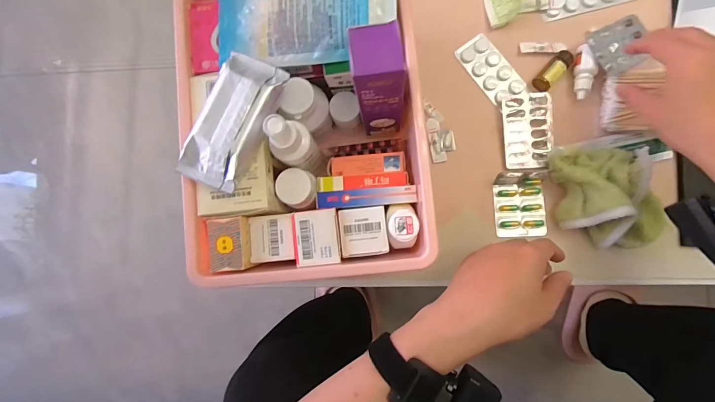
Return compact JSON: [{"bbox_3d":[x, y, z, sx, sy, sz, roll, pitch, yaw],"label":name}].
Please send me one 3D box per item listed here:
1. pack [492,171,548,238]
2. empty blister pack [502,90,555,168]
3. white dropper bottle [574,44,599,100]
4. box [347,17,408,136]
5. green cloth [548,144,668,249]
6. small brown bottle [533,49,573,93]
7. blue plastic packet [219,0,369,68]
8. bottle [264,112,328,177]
[{"bbox_3d":[0.192,0.005,0.410,0.059,0.036,0.072,-2,85,5],"label":"pack"},{"bbox_3d":[0.203,-0.083,0.421,0.056,0.009,0.087,-4,85,5],"label":"empty blister pack"},{"bbox_3d":[0.267,-0.152,0.414,0.022,0.015,0.060,2,85,5],"label":"white dropper bottle"},{"bbox_3d":[0.021,-0.105,0.336,0.042,0.153,0.041,-6,85,4],"label":"box"},{"bbox_3d":[0.275,-0.006,0.381,0.101,0.061,0.114,-8,84,4],"label":"green cloth"},{"bbox_3d":[0.233,-0.154,0.421,0.020,0.016,0.050,42,90,7],"label":"small brown bottle"},{"bbox_3d":[-0.065,-0.179,0.347,0.149,0.018,0.092,-1,85,5],"label":"blue plastic packet"},{"bbox_3d":[-0.060,-0.052,0.366,0.032,0.137,0.038,28,88,7],"label":"bottle"}]

